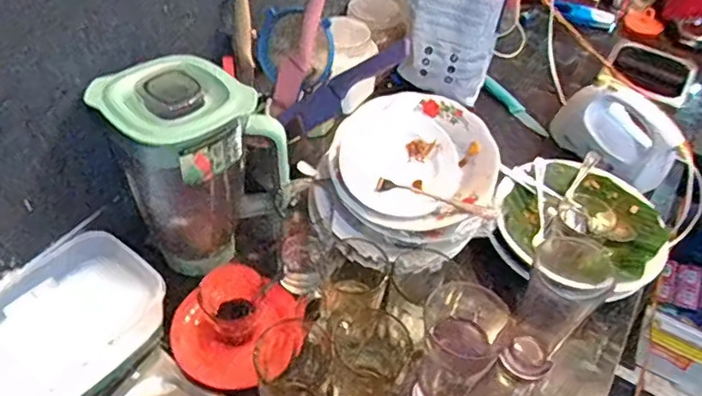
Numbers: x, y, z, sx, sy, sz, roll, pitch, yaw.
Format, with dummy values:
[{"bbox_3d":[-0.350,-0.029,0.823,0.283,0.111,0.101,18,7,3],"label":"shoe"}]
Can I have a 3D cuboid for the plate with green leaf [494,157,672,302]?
[{"bbox_3d":[0.310,0.027,0.790,0.215,0.041,0.223,3,47,-3],"label":"plate with green leaf"}]

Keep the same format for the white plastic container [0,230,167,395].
[{"bbox_3d":[-0.307,0.144,0.636,0.144,0.087,0.198,30,50,21],"label":"white plastic container"}]

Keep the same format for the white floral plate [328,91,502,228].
[{"bbox_3d":[0.083,-0.051,0.745,0.195,0.019,0.199,2,63,-5],"label":"white floral plate"}]

